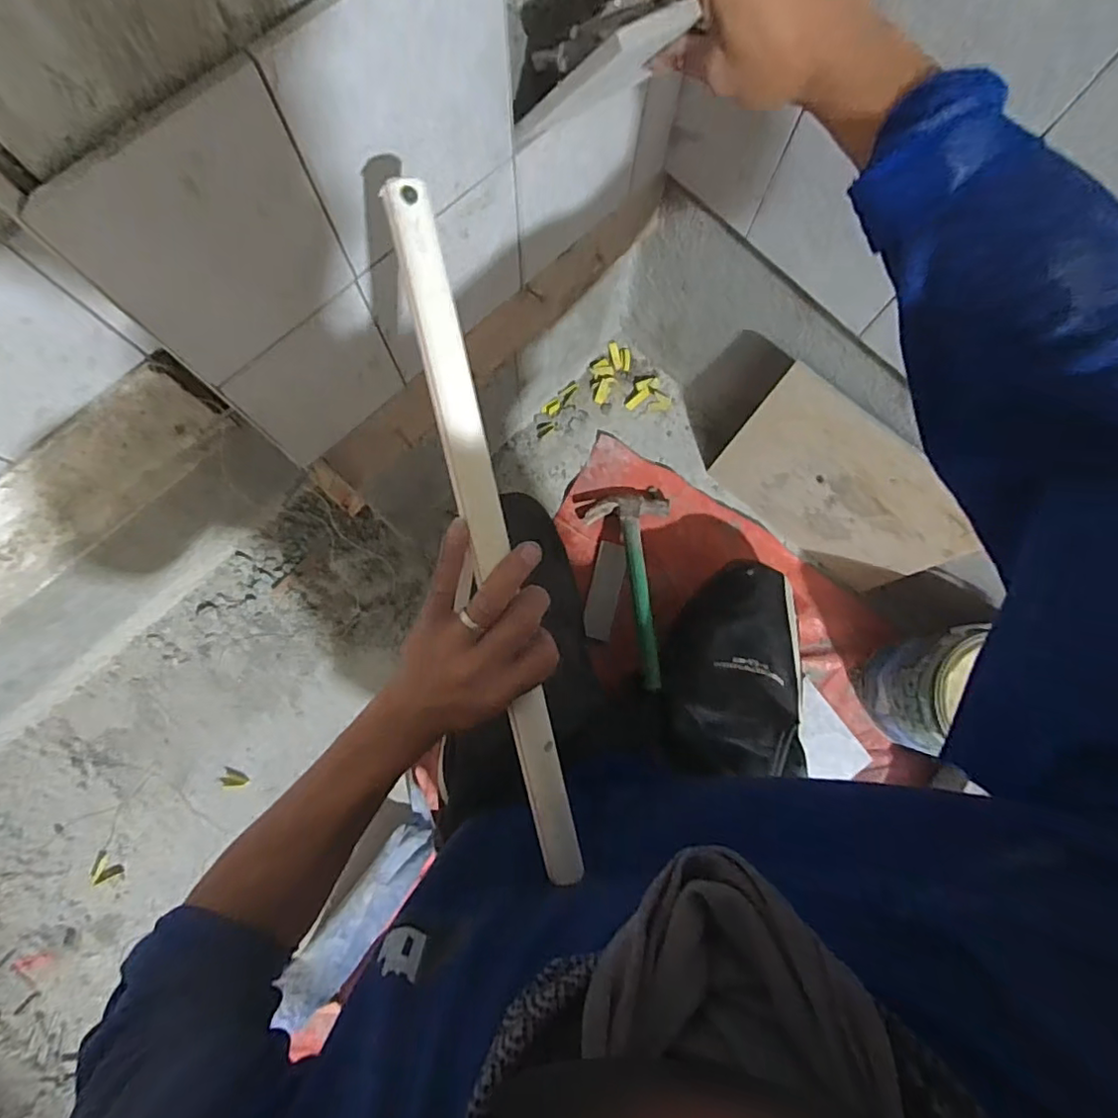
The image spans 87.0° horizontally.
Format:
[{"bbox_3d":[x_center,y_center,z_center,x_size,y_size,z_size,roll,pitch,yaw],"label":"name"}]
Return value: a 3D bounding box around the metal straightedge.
[{"bbox_3d":[-0.039,0.007,0.363,0.028,0.009,0.435,-16,102,-19],"label":"metal straightedge"}]

